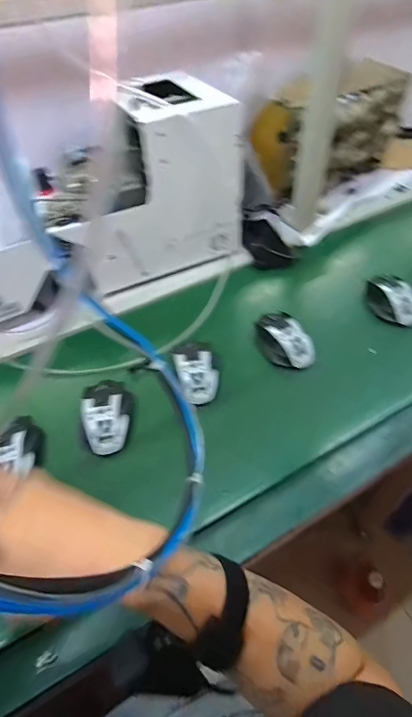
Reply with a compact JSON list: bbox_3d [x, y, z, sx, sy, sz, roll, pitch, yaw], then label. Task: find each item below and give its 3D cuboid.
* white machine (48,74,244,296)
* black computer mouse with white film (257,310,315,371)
[{"bbox_3d":[-0.119,-0.316,0.714,0.326,0.266,0.199,-20,52,-14],"label":"white machine"},{"bbox_3d":[0.131,-0.030,0.645,0.064,0.052,0.112,-27,54,-18],"label":"black computer mouse with white film"}]

